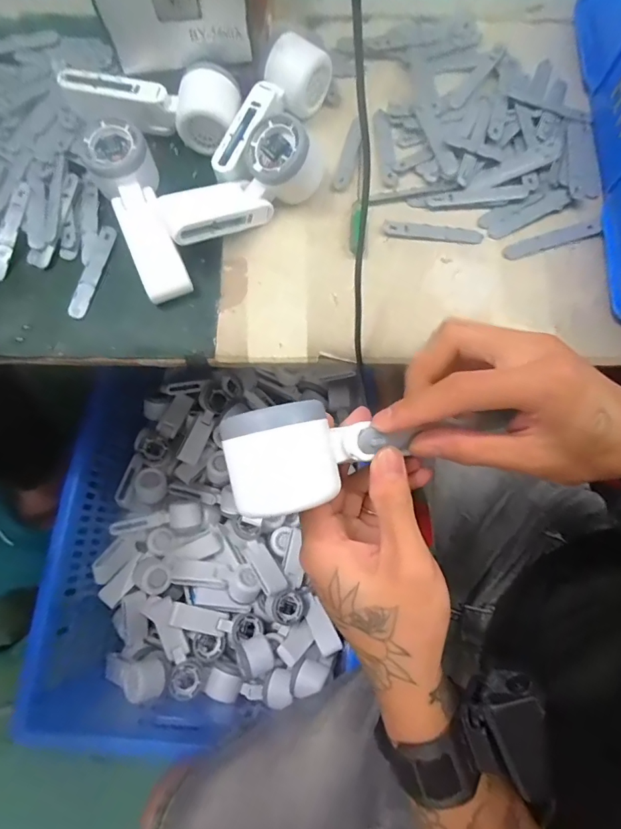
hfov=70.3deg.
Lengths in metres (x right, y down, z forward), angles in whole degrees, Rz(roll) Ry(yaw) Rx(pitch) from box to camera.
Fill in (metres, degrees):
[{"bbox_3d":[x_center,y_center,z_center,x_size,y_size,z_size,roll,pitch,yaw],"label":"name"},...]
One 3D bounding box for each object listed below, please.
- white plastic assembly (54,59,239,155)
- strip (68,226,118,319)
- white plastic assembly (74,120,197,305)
[{"bbox_3d":[-0.152,-0.304,0.428,0.166,0.046,0.057,10,74,3],"label":"white plastic assembly"},{"bbox_3d":[-0.205,-0.135,0.415,0.016,0.007,0.094,15,75,4],"label":"strip"},{"bbox_3d":[-0.154,-0.186,0.404,0.057,0.054,0.166,-27,76,-8],"label":"white plastic assembly"}]

